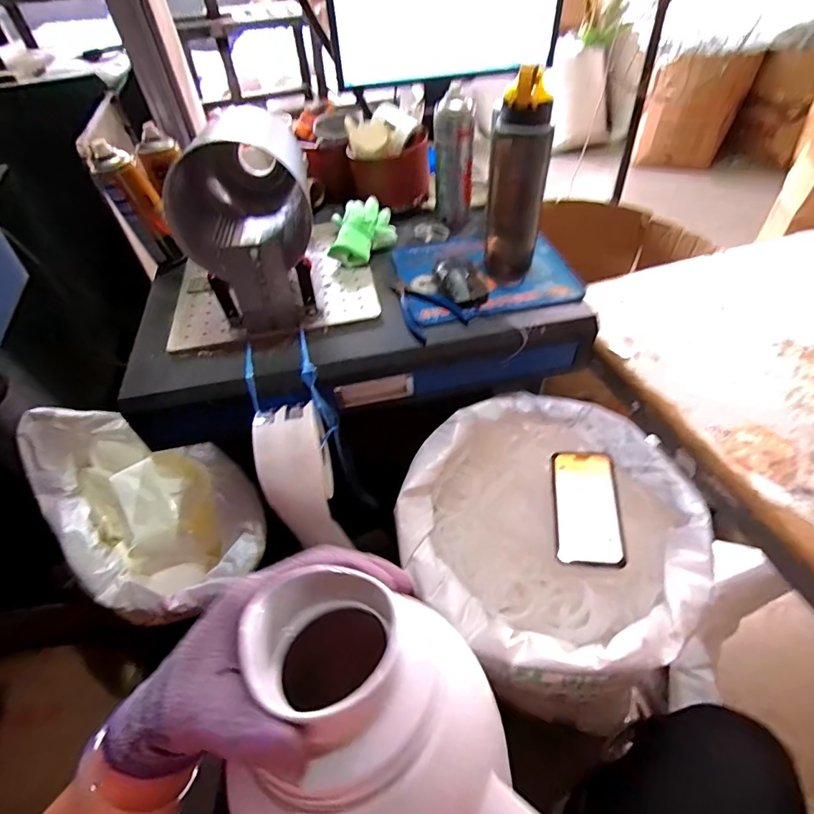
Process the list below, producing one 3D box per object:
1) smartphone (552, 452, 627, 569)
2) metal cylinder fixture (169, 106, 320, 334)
[{"bbox_3d":[0.244,0.132,0.609,0.083,0.011,0.161,0,53,14],"label":"smartphone"},{"bbox_3d":[-0.239,-0.282,0.641,0.149,0.214,0.328,-19,49,-12],"label":"metal cylinder fixture"}]

